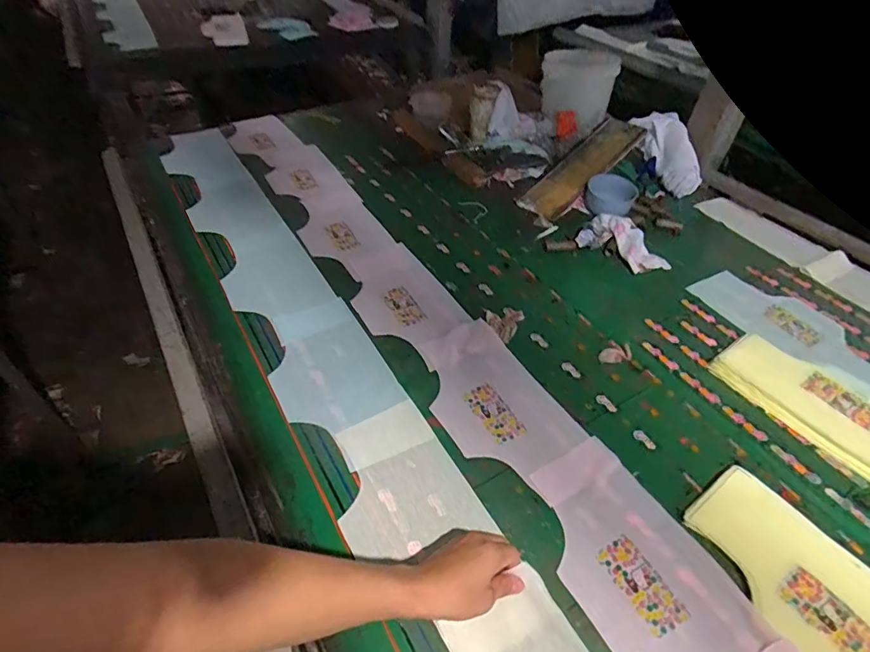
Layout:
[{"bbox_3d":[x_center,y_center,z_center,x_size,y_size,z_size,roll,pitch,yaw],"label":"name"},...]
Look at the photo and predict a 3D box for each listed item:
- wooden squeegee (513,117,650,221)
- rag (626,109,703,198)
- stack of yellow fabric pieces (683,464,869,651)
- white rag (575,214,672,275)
[{"bbox_3d":[0.356,-0.383,1.150,0.378,0.026,0.115,-40,71,-17],"label":"wooden squeegee"},{"bbox_3d":[0.584,-0.439,1.181,0.108,0.072,0.252,-11,71,-10],"label":"rag"},{"bbox_3d":[0.437,0.309,0.527,0.148,0.017,0.308,-25,50,-23],"label":"stack of yellow fabric pieces"},{"bbox_3d":[0.402,-0.173,0.994,0.189,0.036,0.127,29,52,26],"label":"white rag"}]

